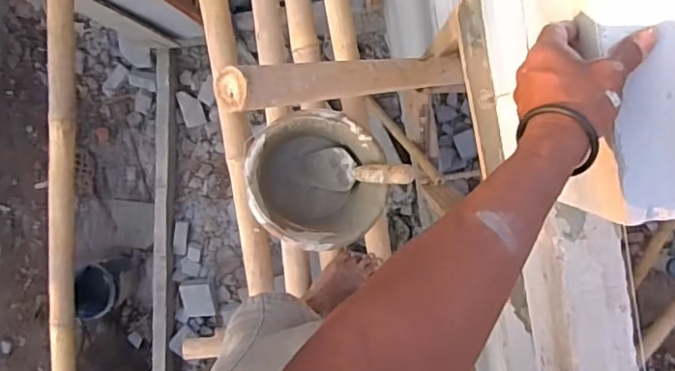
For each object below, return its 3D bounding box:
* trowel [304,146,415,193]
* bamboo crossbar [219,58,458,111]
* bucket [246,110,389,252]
[{"bbox_3d":[0.042,-0.031,1.078,0.061,0.272,0.087,-8,96,-38],"label":"trowel"},{"bbox_3d":[0.049,-0.163,0.882,0.076,0.565,0.063,-8,96,41],"label":"bamboo crossbar"},{"bbox_3d":[-0.033,-0.018,1.109,0.237,0.210,0.246,0,95,2],"label":"bucket"}]

